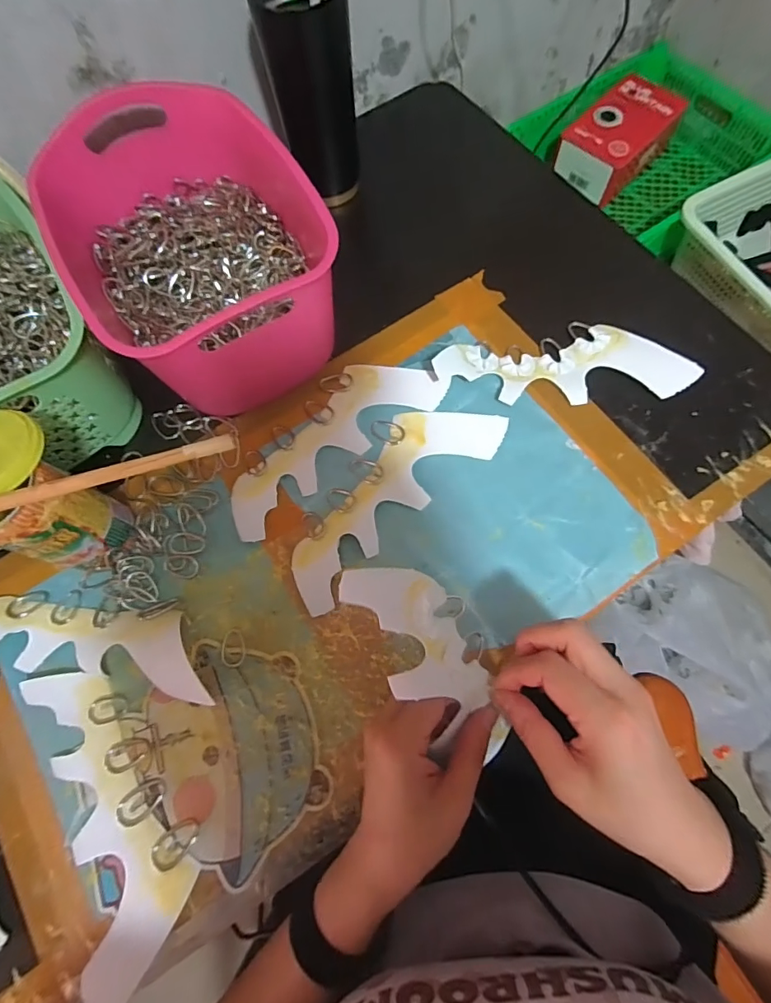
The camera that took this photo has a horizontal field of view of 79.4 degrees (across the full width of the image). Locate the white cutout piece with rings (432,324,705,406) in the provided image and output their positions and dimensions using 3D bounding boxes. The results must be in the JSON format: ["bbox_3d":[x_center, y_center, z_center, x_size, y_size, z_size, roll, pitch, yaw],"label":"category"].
[{"bbox_3d":[0.159,-0.127,0.423,0.223,0.019,0.076,-4,71,1],"label":"white cutout piece with rings"}]

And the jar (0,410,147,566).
[{"bbox_3d":[-0.243,0.000,0.339,0.067,0.133,0.074,31,75,12],"label":"jar"}]

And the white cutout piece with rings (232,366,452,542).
[{"bbox_3d":[-0.050,-0.057,0.415,0.218,0.007,0.076,-41,74,-11],"label":"white cutout piece with rings"}]

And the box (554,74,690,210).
[{"bbox_3d":[0.368,-0.582,0.750,0.201,0.070,0.116,-40,74,-11],"label":"box"}]

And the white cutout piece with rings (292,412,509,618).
[{"bbox_3d":[0.003,-0.008,0.395,0.078,0.013,0.222,41,77,15],"label":"white cutout piece with rings"}]

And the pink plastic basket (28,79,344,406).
[{"bbox_3d":[-0.167,-0.219,0.418,0.188,0.123,0.260,-31,72,-8],"label":"pink plastic basket"}]

